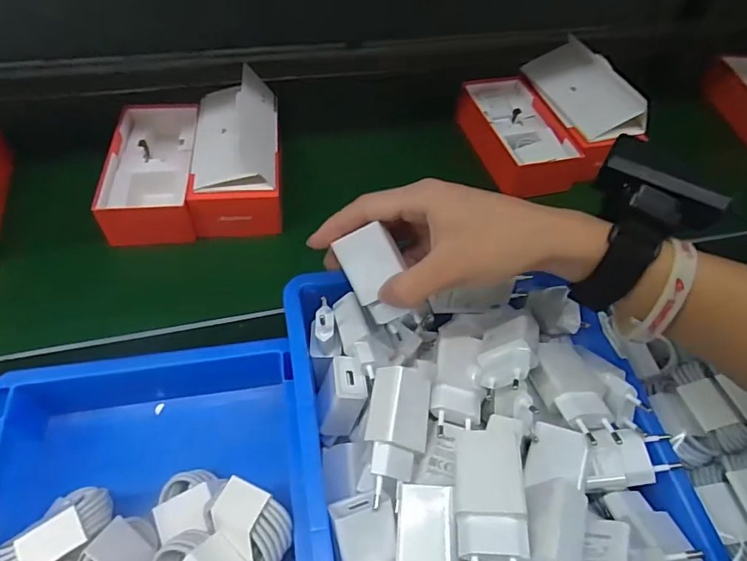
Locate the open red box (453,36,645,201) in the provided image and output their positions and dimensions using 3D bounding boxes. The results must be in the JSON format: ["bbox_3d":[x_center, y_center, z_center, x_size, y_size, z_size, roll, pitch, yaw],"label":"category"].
[{"bbox_3d":[0.215,-0.202,0.608,0.185,0.077,0.206,-19,56,-18],"label":"open red box"}]

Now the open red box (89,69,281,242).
[{"bbox_3d":[-0.197,-0.148,0.546,0.174,0.088,0.200,-5,53,-8],"label":"open red box"}]

